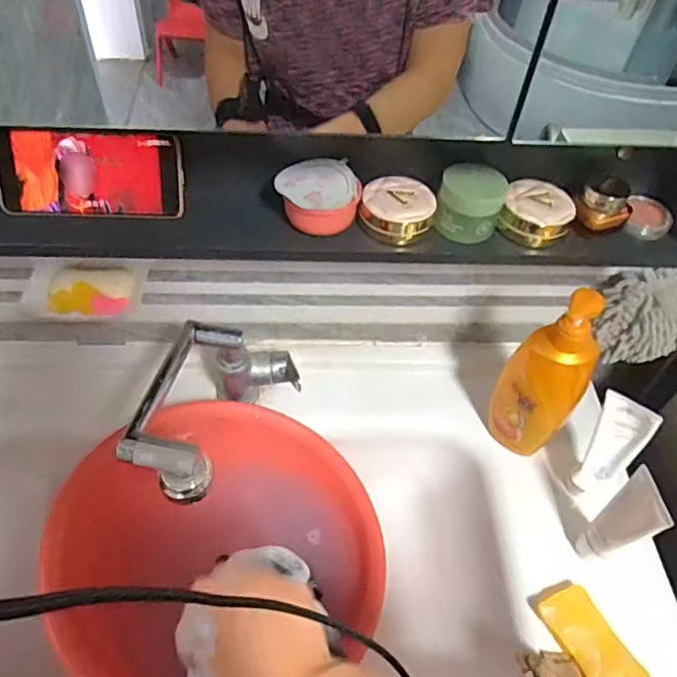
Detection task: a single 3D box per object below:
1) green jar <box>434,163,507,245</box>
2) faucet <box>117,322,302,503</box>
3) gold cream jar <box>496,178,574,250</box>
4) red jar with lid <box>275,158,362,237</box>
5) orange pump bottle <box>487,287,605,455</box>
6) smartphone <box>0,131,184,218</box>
[{"bbox_3d":[0.127,-0.132,0.554,0.059,0.057,0.051,16,51,8],"label":"green jar"},{"bbox_3d":[-0.142,0.081,0.632,0.101,0.189,0.231,19,51,10],"label":"faucet"},{"bbox_3d":[0.199,-0.124,0.569,0.066,0.038,0.069,3,50,-3],"label":"gold cream jar"},{"bbox_3d":[-0.019,-0.133,0.545,0.076,0.044,0.065,-3,51,-8],"label":"red jar with lid"},{"bbox_3d":[0.235,0.047,0.652,0.083,0.240,0.047,27,53,16],"label":"orange pump bottle"},{"bbox_3d":[-0.233,-0.153,0.532,0.168,0.075,0.008,0,20,-4],"label":"smartphone"}]

